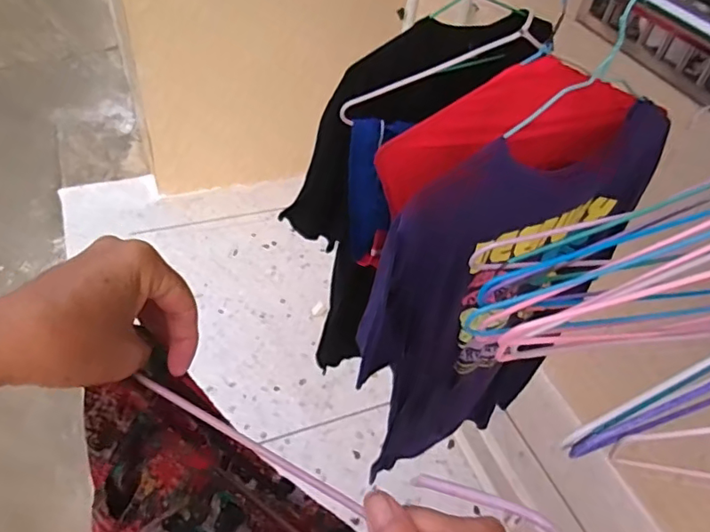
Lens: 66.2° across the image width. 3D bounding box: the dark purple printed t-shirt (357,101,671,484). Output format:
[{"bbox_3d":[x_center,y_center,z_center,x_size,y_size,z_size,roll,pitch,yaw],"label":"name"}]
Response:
[{"bbox_3d":[0.201,0.087,0.814,0.420,0.665,0.057,-16,52,-23],"label":"dark purple printed t-shirt"}]

